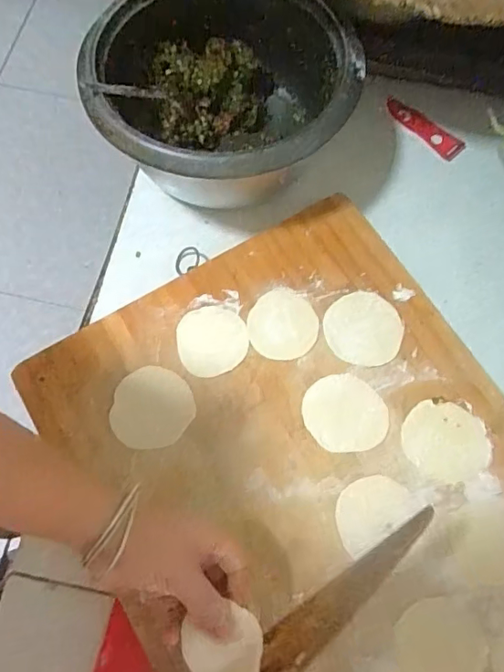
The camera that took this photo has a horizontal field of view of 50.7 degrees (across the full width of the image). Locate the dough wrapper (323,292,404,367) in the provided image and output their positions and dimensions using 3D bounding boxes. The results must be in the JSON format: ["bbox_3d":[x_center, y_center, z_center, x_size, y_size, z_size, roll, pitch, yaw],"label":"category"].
[{"bbox_3d":[0.104,-0.008,0.497,0.070,0.004,0.070,0,72,0],"label":"dough wrapper"}]

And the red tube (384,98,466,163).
[{"bbox_3d":[0.195,-0.236,0.602,0.097,0.017,0.026,37,76,11],"label":"red tube"}]

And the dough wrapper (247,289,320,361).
[{"bbox_3d":[0.030,-0.011,0.494,0.061,0.004,0.066,1,73,-4],"label":"dough wrapper"}]

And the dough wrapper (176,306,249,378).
[{"bbox_3d":[-0.036,0.004,0.489,0.063,0.004,0.064,-10,73,-3],"label":"dough wrapper"}]

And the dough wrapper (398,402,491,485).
[{"bbox_3d":[0.170,0.092,0.465,0.075,0.004,0.066,27,75,9],"label":"dough wrapper"}]

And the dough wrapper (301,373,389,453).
[{"bbox_3d":[0.083,0.070,0.470,0.070,0.004,0.066,0,72,0],"label":"dough wrapper"}]

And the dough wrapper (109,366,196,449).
[{"bbox_3d":[-0.088,0.064,0.467,0.068,0.004,0.073,0,78,0],"label":"dough wrapper"}]

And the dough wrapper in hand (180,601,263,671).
[{"bbox_3d":[-0.017,0.201,0.335,0.048,0.011,0.049,-16,73,-5],"label":"dough wrapper in hand"}]

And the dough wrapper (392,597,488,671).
[{"bbox_3d":[0.145,0.244,0.413,0.072,0.005,0.067,-33,75,-9],"label":"dough wrapper"}]

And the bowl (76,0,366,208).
[{"bbox_3d":[-0.026,-0.239,0.534,0.247,0.128,0.244,0,72,0],"label":"bowl"}]

